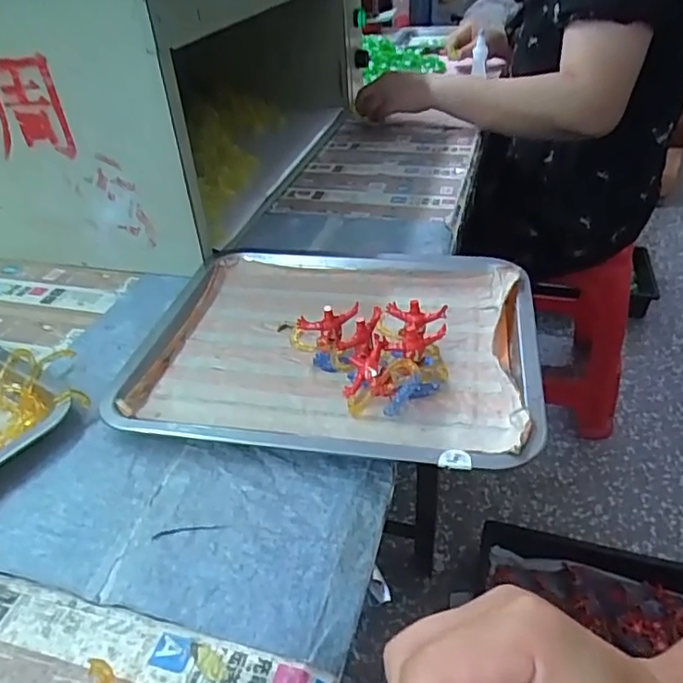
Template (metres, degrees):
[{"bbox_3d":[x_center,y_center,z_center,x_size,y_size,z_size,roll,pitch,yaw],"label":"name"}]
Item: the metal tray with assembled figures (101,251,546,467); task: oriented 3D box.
[{"bbox_3d":[-0.004,-0.008,0.481,0.314,0.036,0.259,3,37,10],"label":"metal tray with assembled figures"}]

